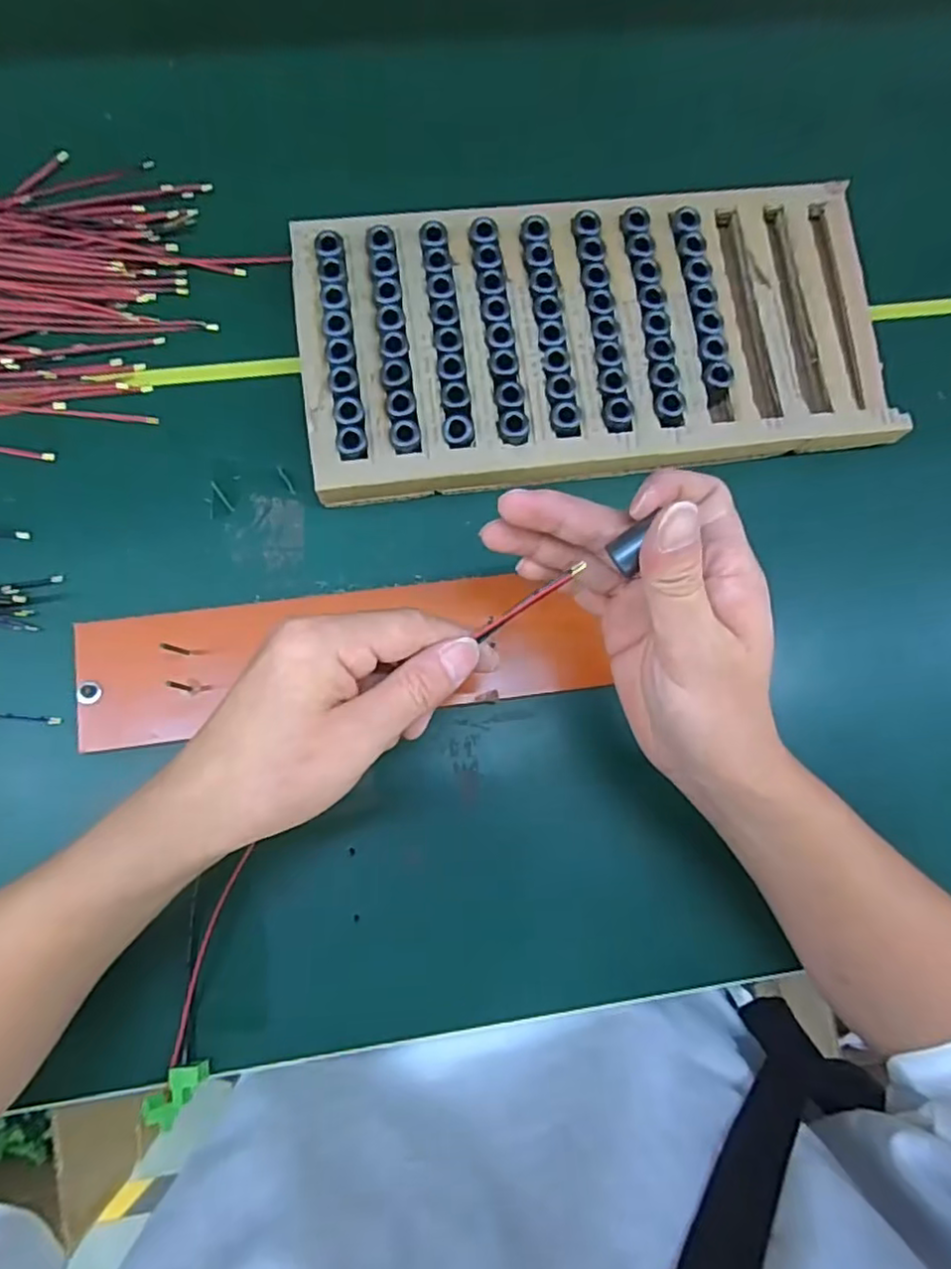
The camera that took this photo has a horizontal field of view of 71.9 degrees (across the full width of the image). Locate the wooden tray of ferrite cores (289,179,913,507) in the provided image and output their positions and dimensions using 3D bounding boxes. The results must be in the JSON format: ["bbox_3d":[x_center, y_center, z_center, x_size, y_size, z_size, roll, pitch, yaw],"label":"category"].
[{"bbox_3d":[0.075,-0.182,0.401,0.351,0.029,0.173,-9,83,-5],"label":"wooden tray of ferrite cores"}]

